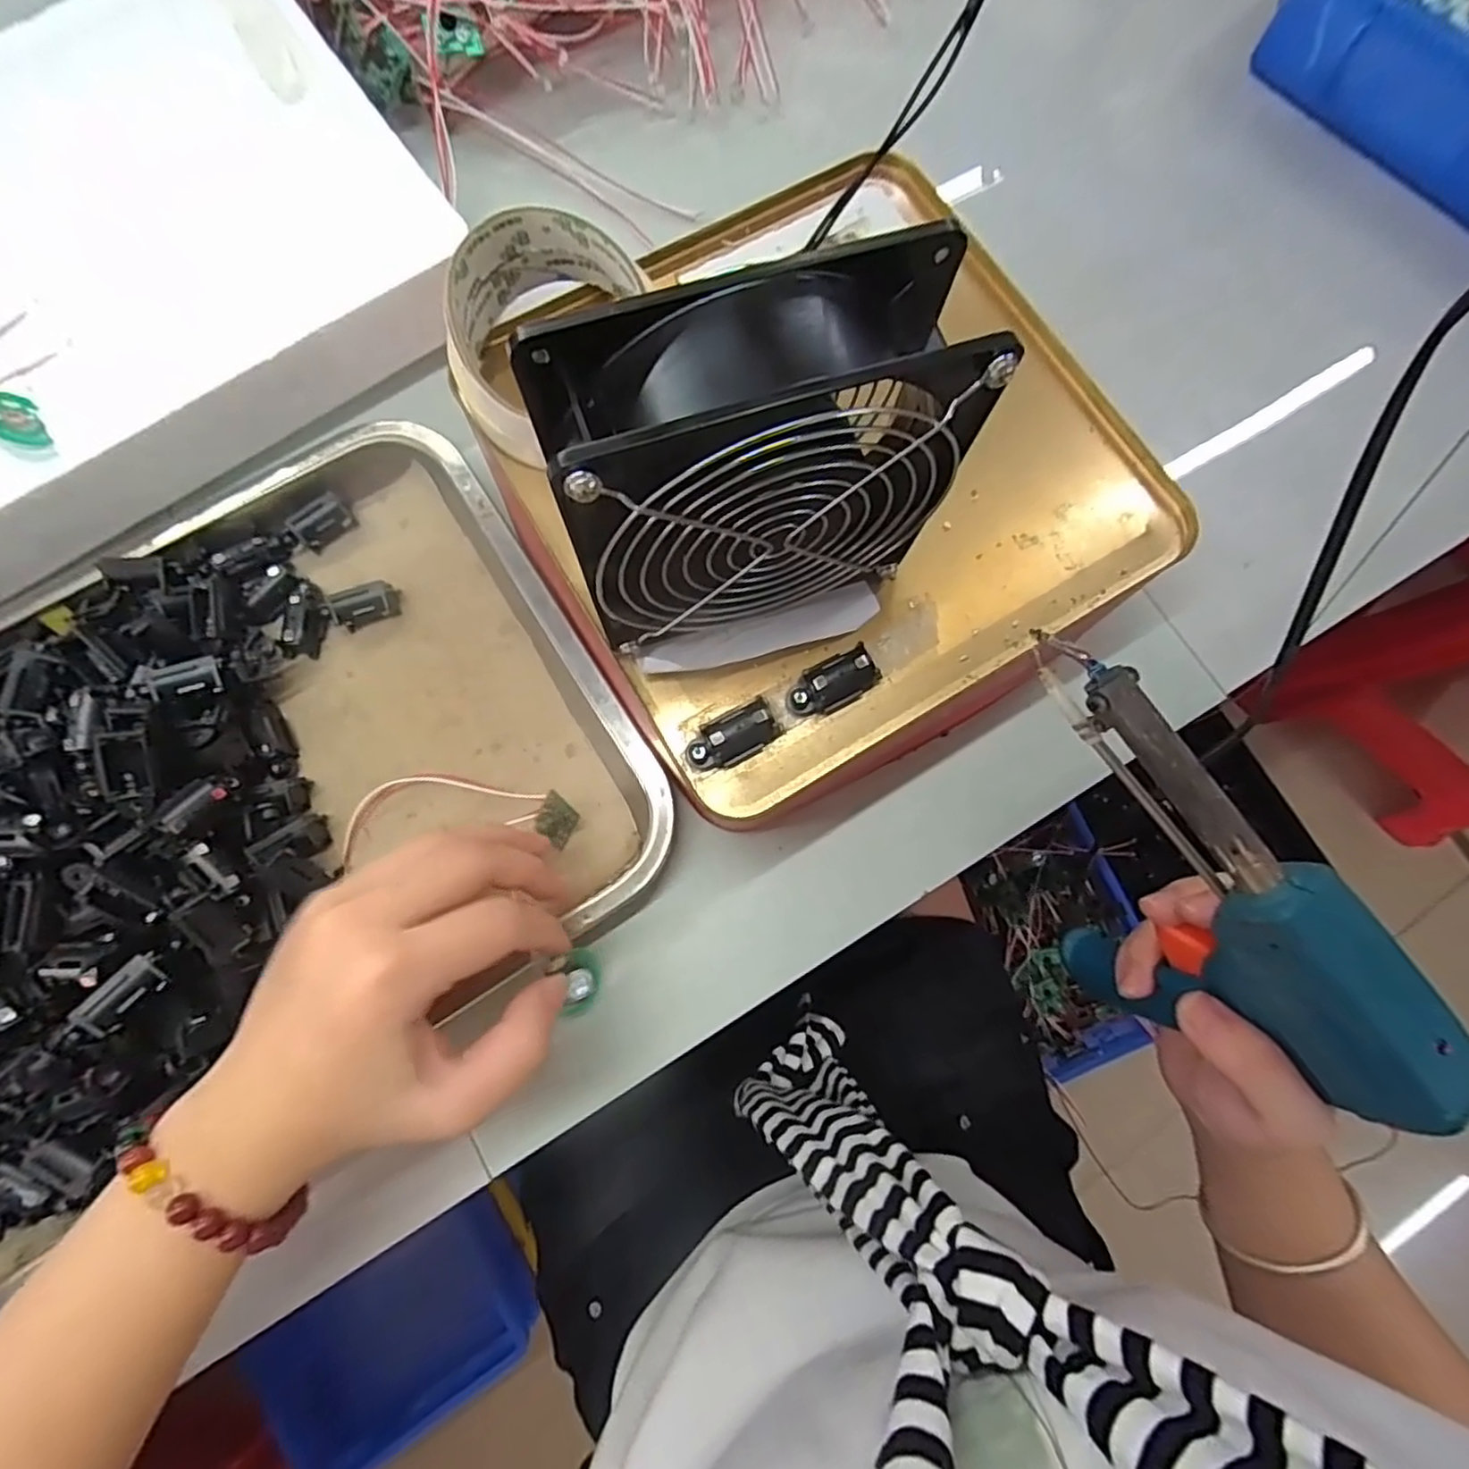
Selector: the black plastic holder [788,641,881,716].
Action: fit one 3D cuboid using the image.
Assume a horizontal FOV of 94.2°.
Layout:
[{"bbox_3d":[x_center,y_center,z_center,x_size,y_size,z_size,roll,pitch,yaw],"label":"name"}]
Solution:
[{"bbox_3d":[0.037,-0.020,0.260,0.033,0.015,0.018,-27,75,-8],"label":"black plastic holder"}]

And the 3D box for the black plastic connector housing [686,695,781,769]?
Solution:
[{"bbox_3d":[-0.001,-0.001,0.254,0.036,0.015,0.018,-29,81,-8],"label":"black plastic connector housing"}]

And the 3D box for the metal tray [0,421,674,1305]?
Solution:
[{"bbox_3d":[-0.227,0.031,0.286,0.346,0.050,0.263,-32,82,-8],"label":"metal tray"}]

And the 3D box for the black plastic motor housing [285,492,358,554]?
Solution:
[{"bbox_3d":[-0.199,-0.102,0.330,0.026,0.017,0.011,-41,83,-9],"label":"black plastic motor housing"}]

